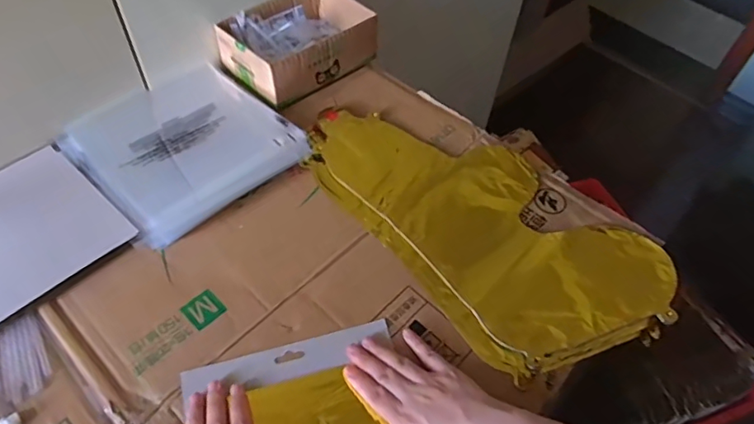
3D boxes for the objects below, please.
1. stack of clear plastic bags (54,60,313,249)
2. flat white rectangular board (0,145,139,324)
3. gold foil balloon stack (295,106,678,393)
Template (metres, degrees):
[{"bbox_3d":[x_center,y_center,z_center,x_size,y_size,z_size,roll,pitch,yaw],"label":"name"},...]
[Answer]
[{"bbox_3d":[-0.227,-0.086,0.624,0.221,0.019,0.220,-36,64,-27],"label":"stack of clear plastic bags"},{"bbox_3d":[-0.381,0.026,0.532,0.172,0.008,0.196,39,59,22],"label":"flat white rectangular board"},{"bbox_3d":[0.115,-0.003,0.591,0.229,0.014,0.406,-32,62,-25],"label":"gold foil balloon stack"}]

